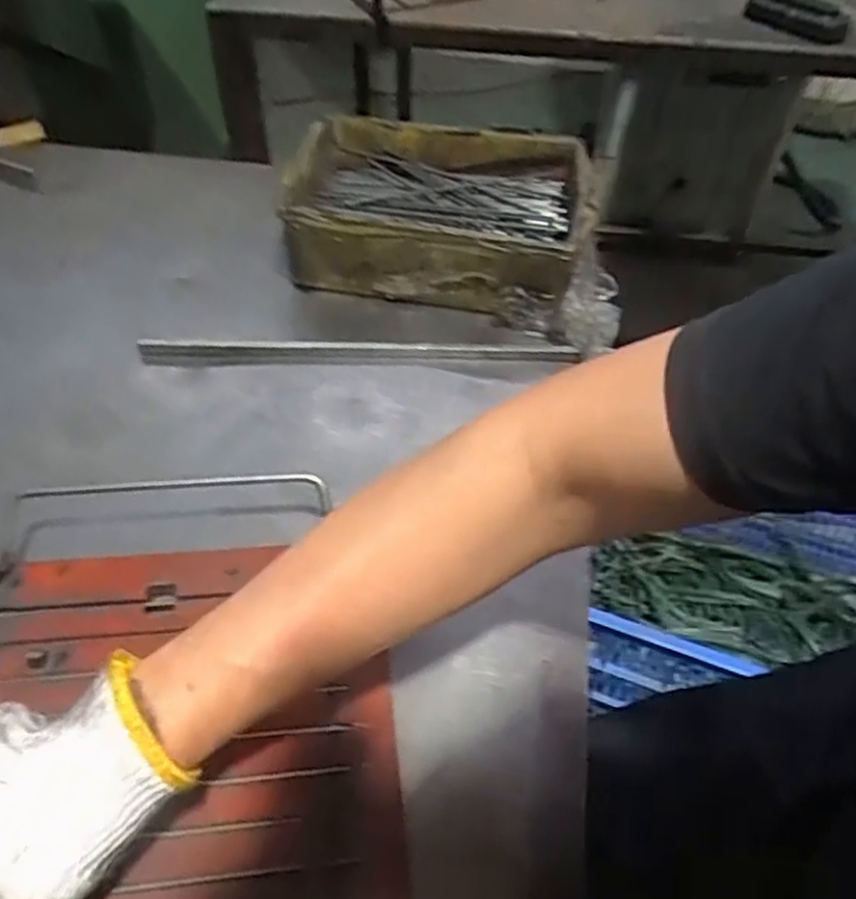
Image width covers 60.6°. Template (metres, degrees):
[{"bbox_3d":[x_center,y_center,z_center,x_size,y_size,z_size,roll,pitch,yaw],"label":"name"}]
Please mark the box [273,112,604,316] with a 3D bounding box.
[{"bbox_3d":[0.013,-0.210,0.640,0.256,0.071,0.188,9,49,7],"label":"box"}]

